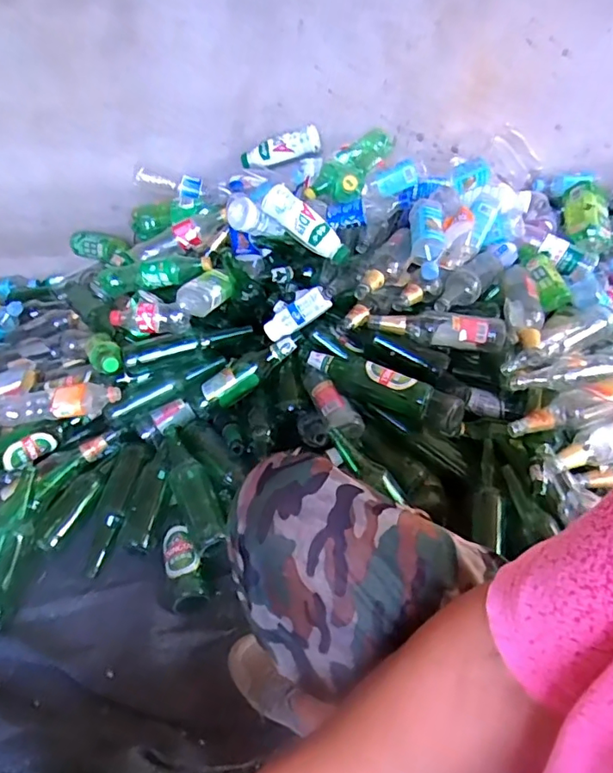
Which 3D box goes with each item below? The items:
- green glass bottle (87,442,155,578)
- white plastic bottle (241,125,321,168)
[{"bbox_3d":[-0.356,0.213,0.977,0.069,0.054,0.264,6,59,8],"label":"green glass bottle"},{"bbox_3d":[-0.065,-0.582,1.295,0.196,0.058,0.060,-13,42,9],"label":"white plastic bottle"}]

